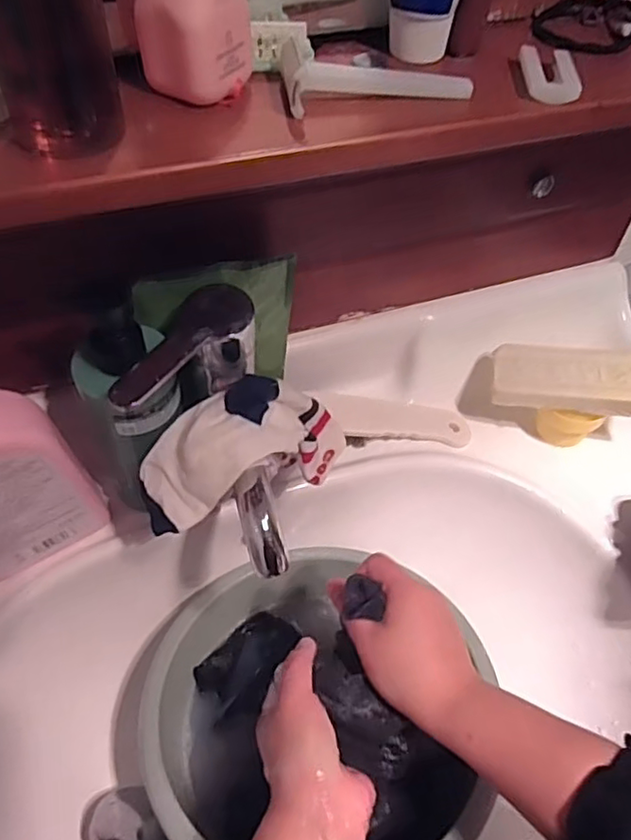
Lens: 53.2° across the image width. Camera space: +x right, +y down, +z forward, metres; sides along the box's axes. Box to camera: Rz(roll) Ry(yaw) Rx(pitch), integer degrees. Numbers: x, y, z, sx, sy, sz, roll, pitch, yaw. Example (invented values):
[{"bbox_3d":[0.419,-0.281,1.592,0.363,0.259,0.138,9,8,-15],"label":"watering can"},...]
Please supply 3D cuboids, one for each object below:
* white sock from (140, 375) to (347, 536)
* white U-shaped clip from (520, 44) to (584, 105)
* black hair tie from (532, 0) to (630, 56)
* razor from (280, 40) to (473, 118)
[{"bbox_3d":[-0.042,0.016,0.400,0.137,0.069,0.053,-18,54,-17],"label":"white sock"},{"bbox_3d":[0.124,-0.183,0.332,0.028,0.009,0.049,7,51,2],"label":"white U-shaped clip"},{"bbox_3d":[0.161,-0.237,0.377,0.061,0.010,0.055,-20,56,-6],"label":"black hair tie"},{"bbox_3d":[0.030,-0.168,0.303,0.098,0.028,0.016,-13,53,-14],"label":"razor"}]

